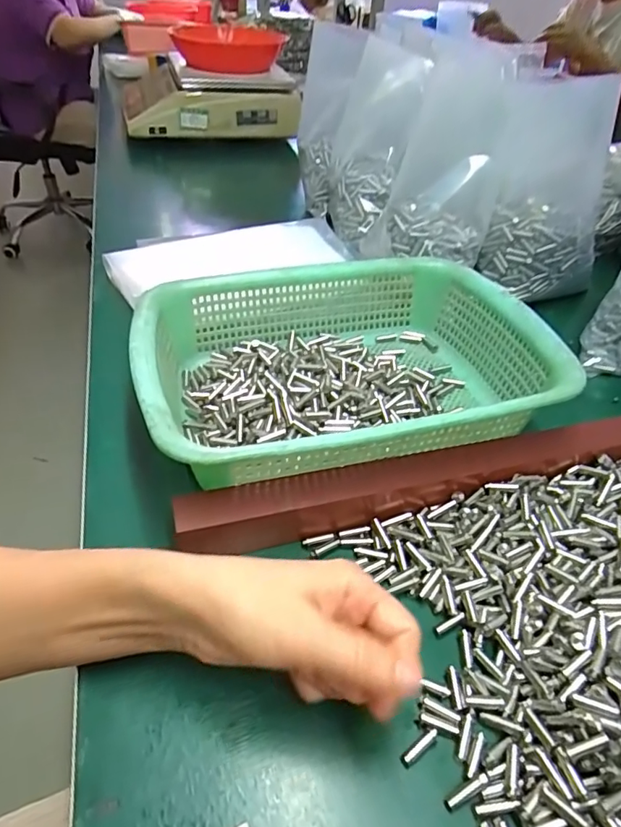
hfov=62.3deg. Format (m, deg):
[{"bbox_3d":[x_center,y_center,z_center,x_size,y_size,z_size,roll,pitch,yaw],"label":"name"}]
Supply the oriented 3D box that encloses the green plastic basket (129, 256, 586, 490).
[{"bbox_3d":[0.026,-0.039,0.397,0.287,0.084,0.217,-8,44,-12],"label":"green plastic basket"}]

